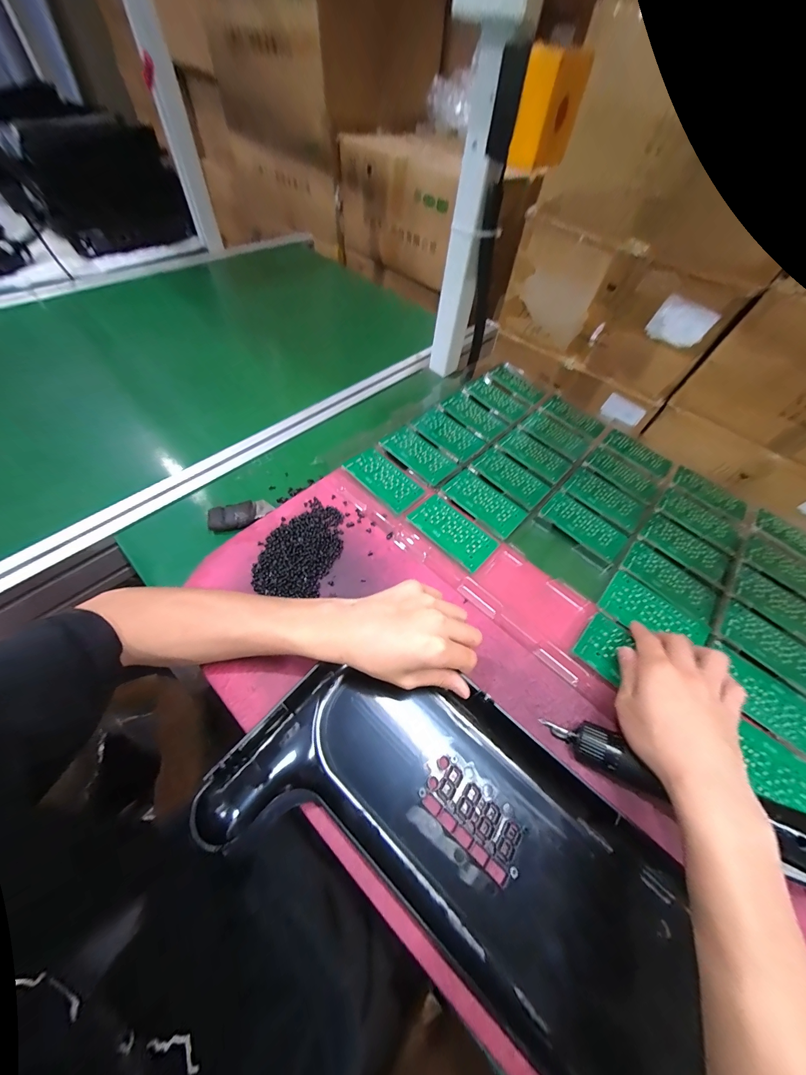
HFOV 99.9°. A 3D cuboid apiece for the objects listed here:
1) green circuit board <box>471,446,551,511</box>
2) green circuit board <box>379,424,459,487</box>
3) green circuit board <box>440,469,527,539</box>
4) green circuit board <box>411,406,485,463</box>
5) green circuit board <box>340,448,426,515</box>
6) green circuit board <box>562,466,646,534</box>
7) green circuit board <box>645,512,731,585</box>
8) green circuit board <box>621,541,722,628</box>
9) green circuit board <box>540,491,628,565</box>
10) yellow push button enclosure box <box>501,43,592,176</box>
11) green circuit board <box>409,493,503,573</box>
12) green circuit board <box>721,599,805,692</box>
[{"bbox_3d":[0.155,-0.087,0.489,0.063,0.004,0.107,-37,70,-28],"label":"green circuit board"},{"bbox_3d":[0.023,-0.121,0.489,0.063,0.007,0.106,-36,66,-25],"label":"green circuit board"},{"bbox_3d":[0.108,-0.047,0.456,0.106,0.004,0.057,42,62,18],"label":"green circuit board"},{"bbox_3d":[0.070,-0.162,0.523,0.106,0.006,0.063,40,61,20],"label":"green circuit board"},{"bbox_3d":[-0.024,-0.080,0.457,0.058,0.009,0.104,-36,66,-25],"label":"green circuit board"},{"bbox_3d":[0.289,-0.057,0.485,0.105,0.005,0.062,40,61,20],"label":"green circuit board"},{"bbox_3d":[0.376,0.013,0.449,0.101,0.004,0.060,38,61,19],"label":"green circuit board"},{"bbox_3d":[0.331,0.052,0.416,0.107,0.004,0.061,39,61,20],"label":"green circuit board"},{"bbox_3d":[0.243,-0.017,0.453,0.105,0.004,0.061,40,61,20],"label":"green circuit board"},{"bbox_3d":[0.152,-0.444,0.359,0.070,0.082,0.033,-36,67,-25],"label":"yellow push button enclosure box"},{"bbox_3d":[0.062,-0.008,0.423,0.106,0.004,0.059,42,61,18],"label":"green circuit board"},{"bbox_3d":[0.418,0.123,0.377,0.108,0.004,0.065,36,60,18],"label":"green circuit board"}]

